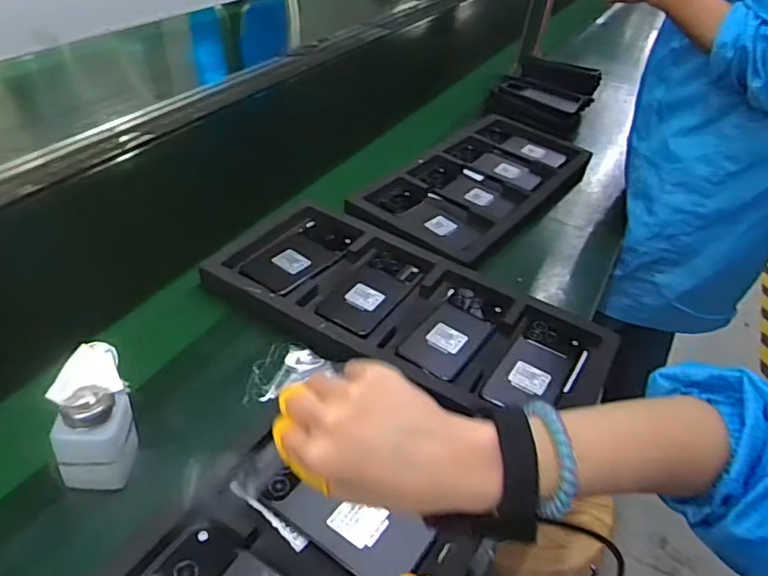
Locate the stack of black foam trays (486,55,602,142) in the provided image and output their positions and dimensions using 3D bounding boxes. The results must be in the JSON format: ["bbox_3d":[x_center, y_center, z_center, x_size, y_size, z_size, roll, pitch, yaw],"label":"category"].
[{"bbox_3d":[0.350,-0.423,1.278,0.194,0.068,0.267,21,41,16],"label":"stack of black foam trays"}]

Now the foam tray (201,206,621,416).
[{"bbox_3d":[0.027,0.024,0.742,0.489,0.040,0.234,24,42,19],"label":"foam tray"}]

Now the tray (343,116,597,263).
[{"bbox_3d":[0.173,-0.187,1.016,0.239,0.034,0.523,26,42,21],"label":"tray"}]

